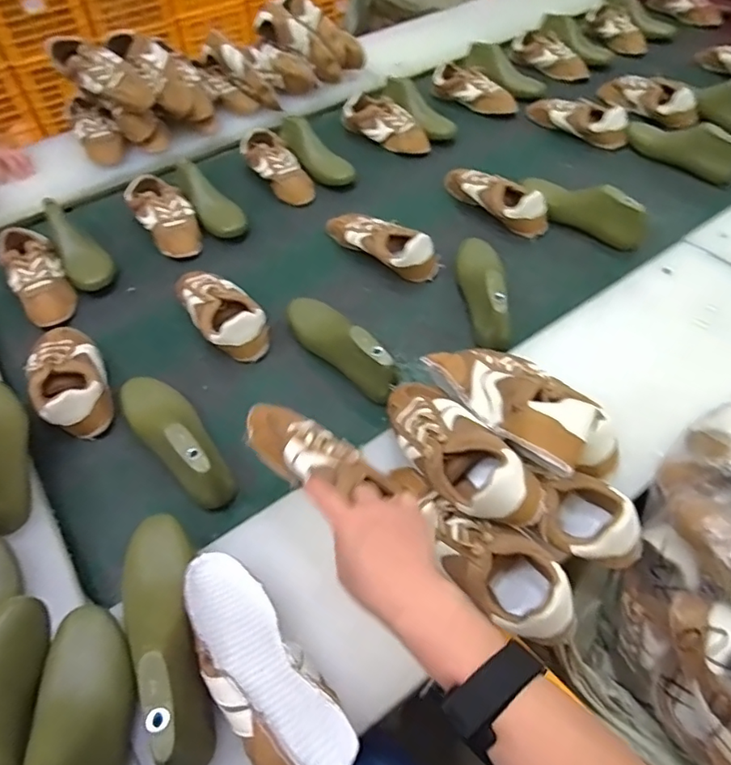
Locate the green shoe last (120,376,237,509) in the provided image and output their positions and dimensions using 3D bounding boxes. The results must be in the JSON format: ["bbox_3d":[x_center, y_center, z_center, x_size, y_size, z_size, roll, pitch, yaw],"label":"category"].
[{"bbox_3d":[-0.253,0.063,0.703,0.078,0.076,0.248,-37,60,-22],"label":"green shoe last"}]

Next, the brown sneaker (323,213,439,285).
[{"bbox_3d":[0.018,-0.256,0.956,0.240,0.077,0.075,32,61,23],"label":"brown sneaker"}]

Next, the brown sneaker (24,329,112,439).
[{"bbox_3d":[-0.437,-0.014,0.783,0.095,0.064,0.218,-23,56,-13],"label":"brown sneaker"}]

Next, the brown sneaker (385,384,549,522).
[{"bbox_3d":[0.089,0.065,0.598,0.081,0.070,0.238,-28,41,-16],"label":"brown sneaker"}]

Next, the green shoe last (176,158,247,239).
[{"bbox_3d":[-0.310,-0.366,1.058,0.073,0.060,0.217,-30,57,-18],"label":"green shoe last"}]

